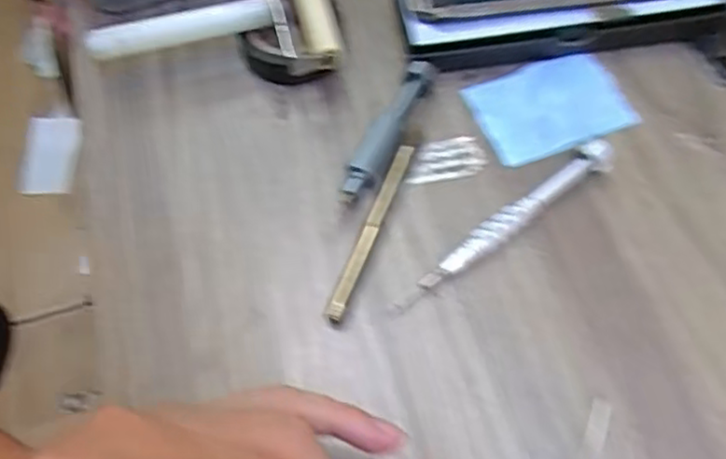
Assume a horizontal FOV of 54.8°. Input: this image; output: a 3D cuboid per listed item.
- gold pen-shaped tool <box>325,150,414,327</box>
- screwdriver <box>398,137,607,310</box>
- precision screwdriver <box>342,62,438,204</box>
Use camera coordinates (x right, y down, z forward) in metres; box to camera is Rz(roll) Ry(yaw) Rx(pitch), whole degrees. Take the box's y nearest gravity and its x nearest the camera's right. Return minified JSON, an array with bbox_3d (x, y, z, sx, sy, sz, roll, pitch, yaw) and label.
[{"bbox_3d":[0.004,0.000,0.327,0.007,0.005,0.095,18,63,12],"label":"gold pen-shaped tool"},{"bbox_3d":[0.066,-0.002,0.324,0.126,0.013,0.014,-33,65,-15],"label":"screwdriver"},{"bbox_3d":[0.013,-0.050,0.350,0.016,0.010,0.089,23,64,14],"label":"precision screwdriver"}]

